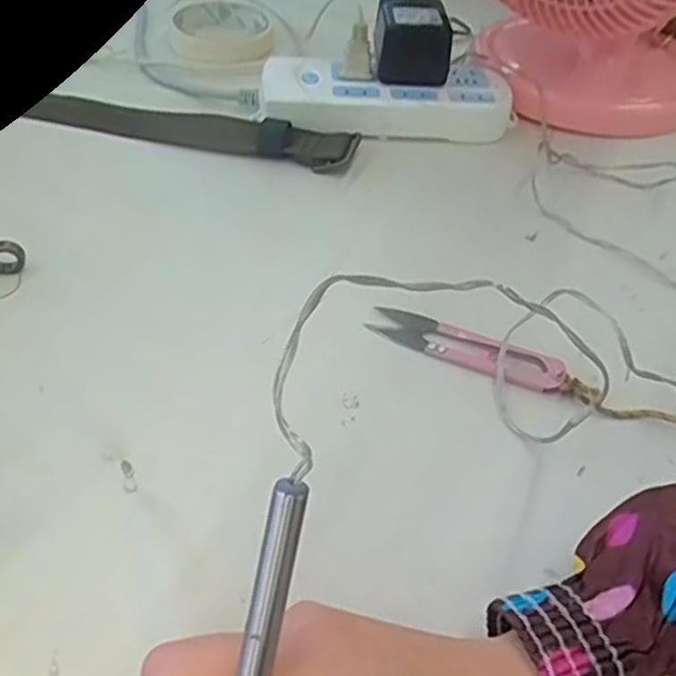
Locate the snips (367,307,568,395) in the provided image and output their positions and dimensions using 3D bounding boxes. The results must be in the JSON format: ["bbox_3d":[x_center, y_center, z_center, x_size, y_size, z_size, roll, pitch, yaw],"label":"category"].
[{"bbox_3d":[0.066,0.003,0.367,0.100,0.013,0.022,23,47,17],"label":"snips"}]

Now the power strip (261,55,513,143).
[{"bbox_3d":[0.037,-0.179,0.536,0.181,0.031,0.065,1,45,-5],"label":"power strip"}]

